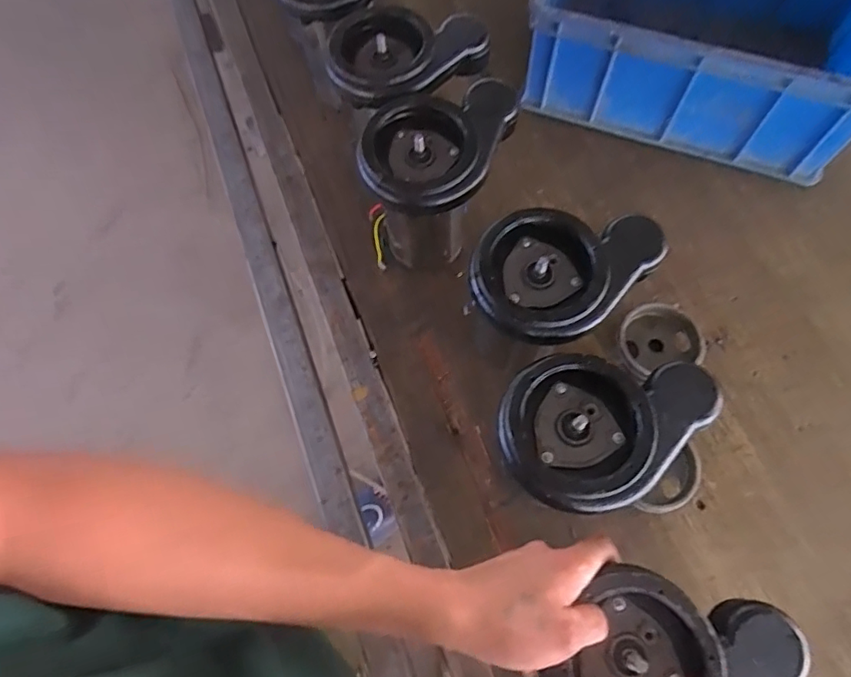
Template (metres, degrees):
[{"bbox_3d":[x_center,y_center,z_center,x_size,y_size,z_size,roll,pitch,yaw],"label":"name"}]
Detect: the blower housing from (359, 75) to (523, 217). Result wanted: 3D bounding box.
[{"bbox_3d":[0.013,-0.189,0.532,0.122,0.044,0.167,36,74,14],"label":"blower housing"}]

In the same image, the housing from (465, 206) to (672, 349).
[{"bbox_3d":[0.120,-0.063,0.478,0.163,0.041,0.118,-33,72,-11],"label":"housing"}]

